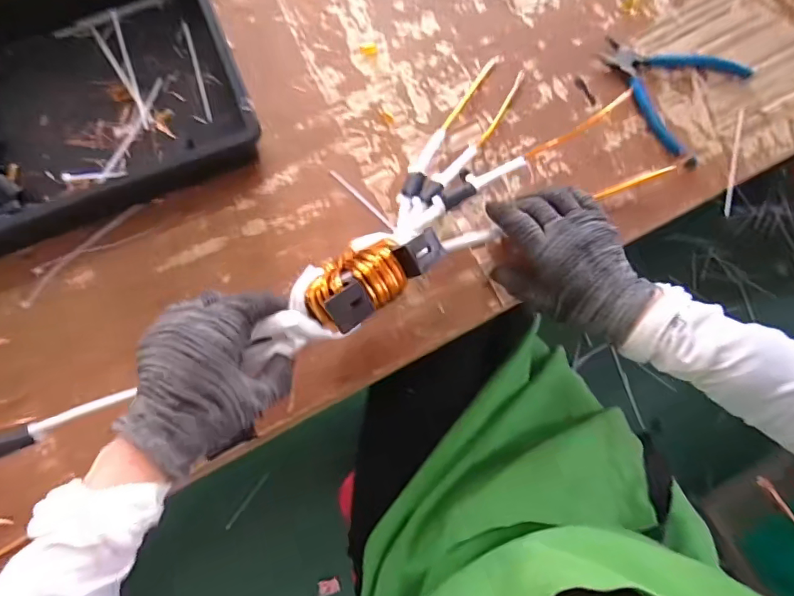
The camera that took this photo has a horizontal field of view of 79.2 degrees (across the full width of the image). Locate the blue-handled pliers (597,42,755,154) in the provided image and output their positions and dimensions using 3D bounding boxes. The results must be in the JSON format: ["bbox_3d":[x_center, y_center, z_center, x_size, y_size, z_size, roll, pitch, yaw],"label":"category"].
[{"bbox_3d":[0.270,-0.224,0.483,0.124,0.014,0.114,39,82,8],"label":"blue-handled pliers"}]

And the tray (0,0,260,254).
[{"bbox_3d":[-0.343,-0.193,0.465,0.366,0.058,0.278,-26,80,-4],"label":"tray"}]

